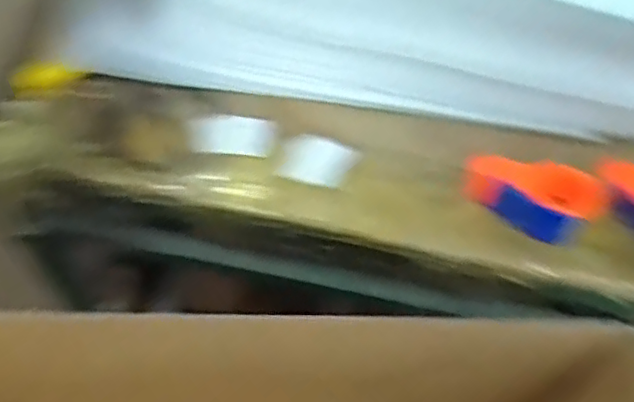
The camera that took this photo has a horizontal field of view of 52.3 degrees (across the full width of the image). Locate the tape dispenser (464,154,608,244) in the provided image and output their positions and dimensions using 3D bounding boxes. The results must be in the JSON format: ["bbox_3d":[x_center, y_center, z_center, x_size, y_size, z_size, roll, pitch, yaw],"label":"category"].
[{"bbox_3d":[0.299,-0.009,0.891,0.173,0.073,0.096,36,61,21],"label":"tape dispenser"}]

